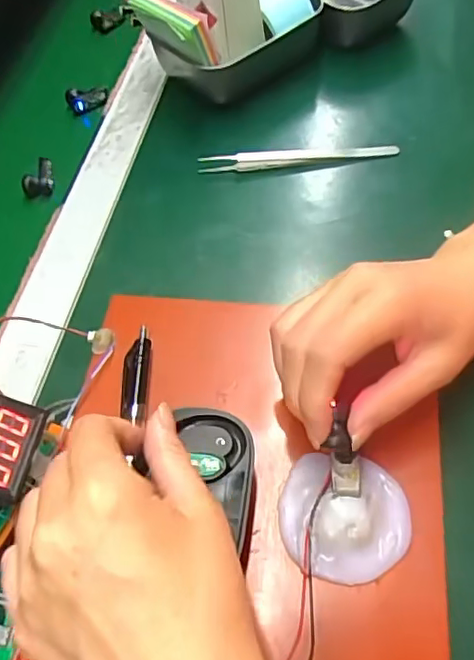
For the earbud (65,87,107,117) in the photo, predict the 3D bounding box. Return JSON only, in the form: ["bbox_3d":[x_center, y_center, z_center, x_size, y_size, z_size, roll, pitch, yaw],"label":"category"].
[{"bbox_3d":[-0.133,-0.205,0.516,0.035,0.015,0.017,-15,57,-6],"label":"earbud"}]

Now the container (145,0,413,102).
[{"bbox_3d":[0.039,-0.277,0.520,0.237,0.060,0.153,-22,58,-10],"label":"container"}]

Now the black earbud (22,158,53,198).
[{"bbox_3d":[-0.157,-0.121,0.461,0.022,0.016,0.027,-5,57,1],"label":"black earbud"}]

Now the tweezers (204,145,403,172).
[{"bbox_3d":[0.048,-0.135,0.452,0.152,0.015,0.011,-5,57,1],"label":"tweezers"}]

